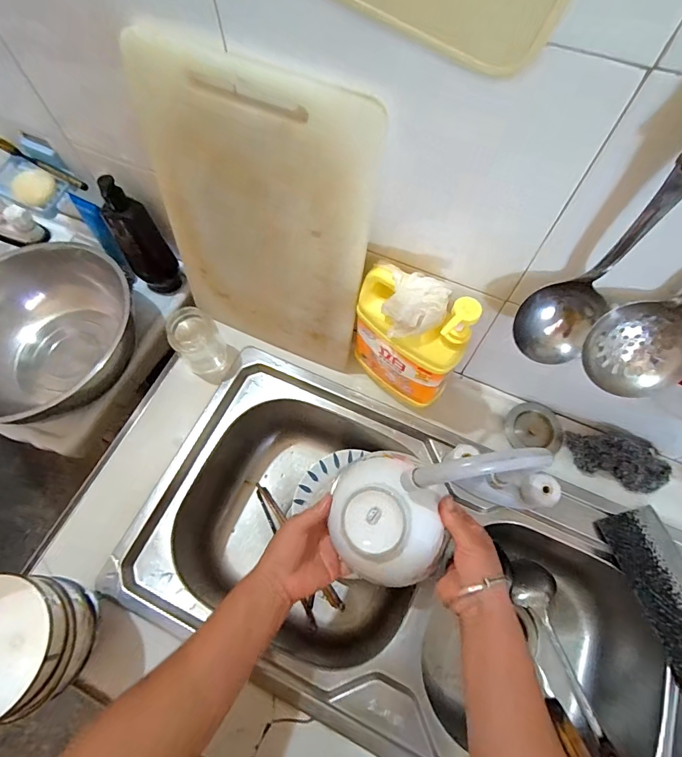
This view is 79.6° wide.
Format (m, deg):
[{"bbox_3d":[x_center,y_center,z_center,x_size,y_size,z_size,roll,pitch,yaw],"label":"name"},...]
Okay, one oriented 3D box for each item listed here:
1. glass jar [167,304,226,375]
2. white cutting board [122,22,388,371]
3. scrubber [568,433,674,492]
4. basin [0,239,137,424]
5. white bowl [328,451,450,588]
[{"bbox_3d":[-0.224,-0.057,0.648,0.070,0.103,0.073,1,67,-1],"label":"glass jar"},{"bbox_3d":[-0.100,-0.175,0.518,0.270,0.379,0.019,23,55,9],"label":"white cutting board"},{"bbox_3d":[0.398,0.117,0.586,0.142,0.035,0.066,20,68,7],"label":"scrubber"},{"bbox_3d":[-0.478,-0.064,0.664,0.302,0.128,0.281,1,67,-1],"label":"basin"},{"bbox_3d":[0.052,0.150,0.434,0.129,0.079,0.129,-2,80,13],"label":"white bowl"}]

